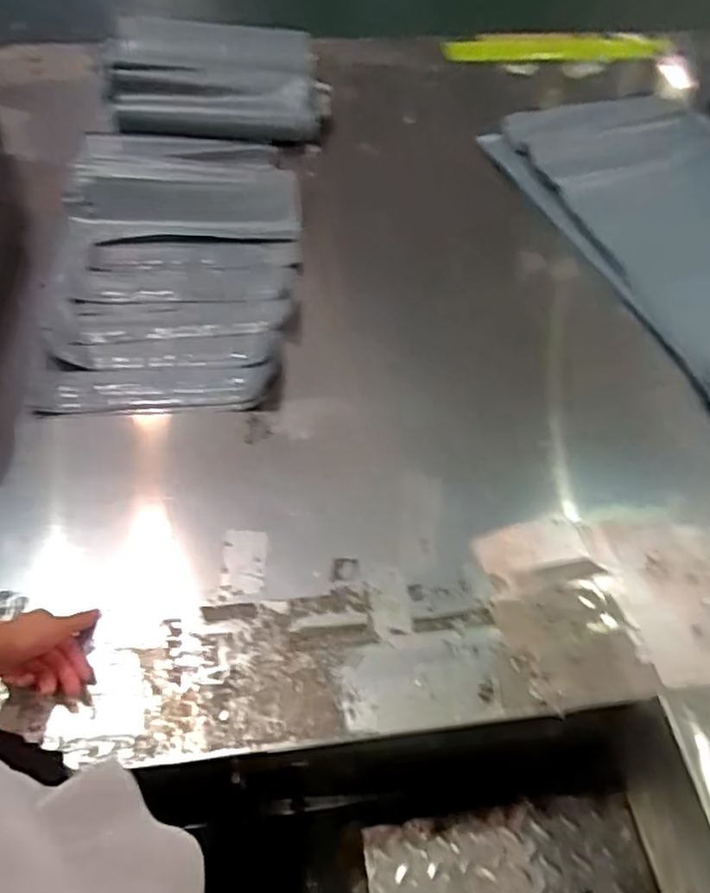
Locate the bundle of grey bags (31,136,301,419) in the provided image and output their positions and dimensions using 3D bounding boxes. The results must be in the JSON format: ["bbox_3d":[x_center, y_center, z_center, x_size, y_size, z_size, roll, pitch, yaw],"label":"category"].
[{"bbox_3d":[-0.268,-0.298,1.009,0.367,0.044,0.588,-4,57,-7],"label":"bundle of grey bags"}]

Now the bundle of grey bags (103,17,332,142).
[{"bbox_3d":[-0.259,-0.680,1.212,0.400,0.084,0.250,-9,57,-10],"label":"bundle of grey bags"}]

